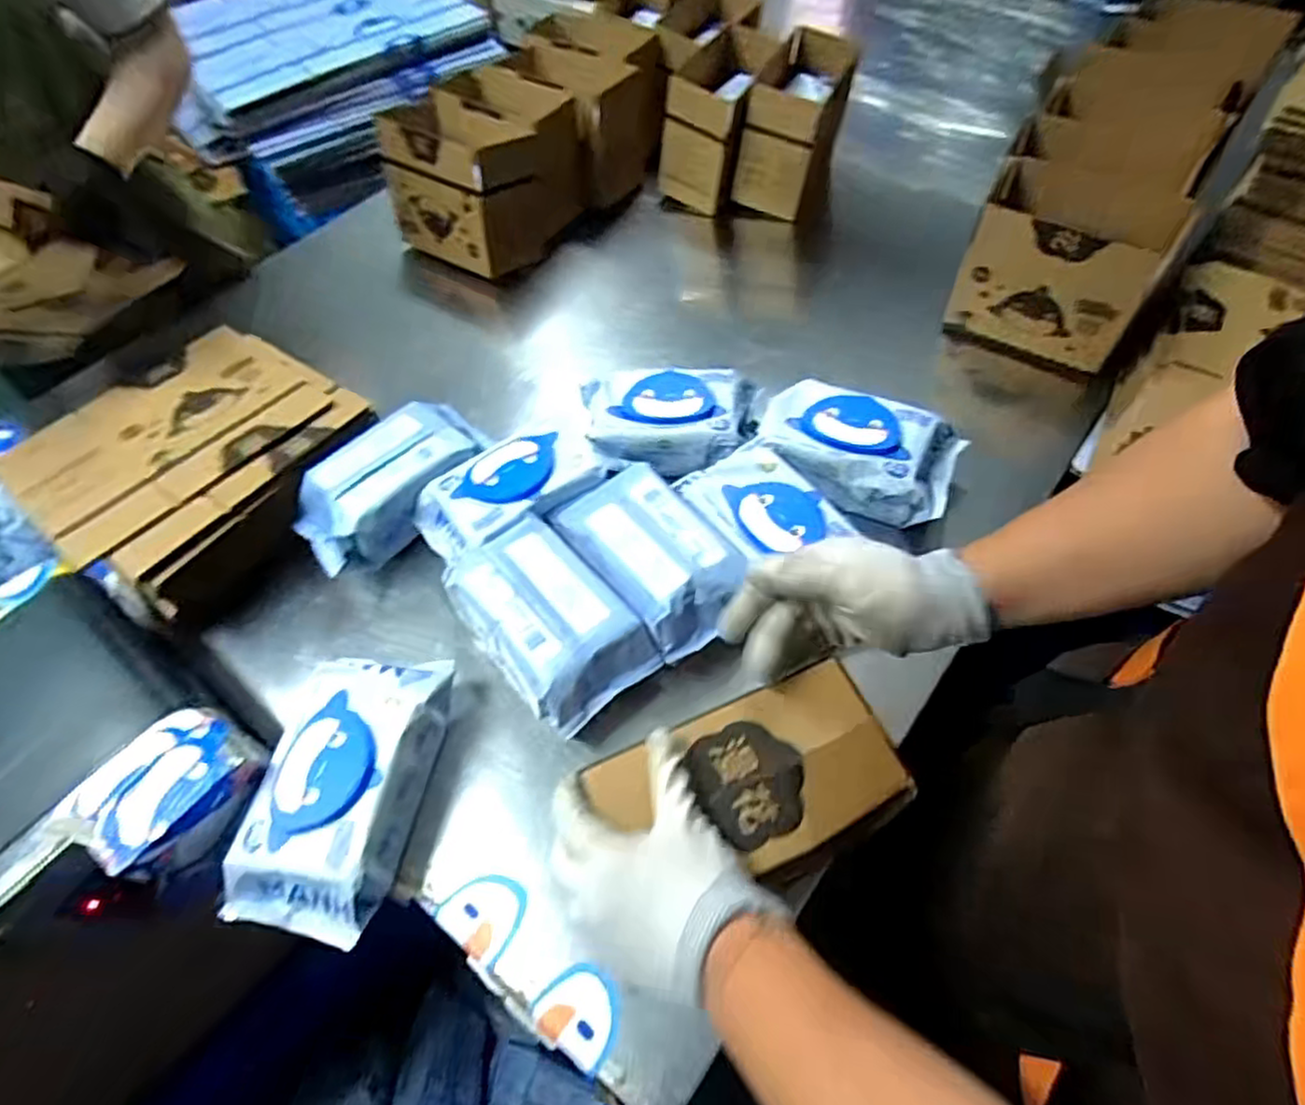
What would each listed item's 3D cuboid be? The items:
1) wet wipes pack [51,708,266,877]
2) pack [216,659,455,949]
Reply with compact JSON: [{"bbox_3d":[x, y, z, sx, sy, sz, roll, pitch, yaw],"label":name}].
[{"bbox_3d":[-0.371,0.174,0.537,0.083,0.036,0.116,28,62,20],"label":"wet wipes pack"},{"bbox_3d":[-0.249,0.188,0.582,0.119,0.072,0.220,10,58,10],"label":"pack"}]

